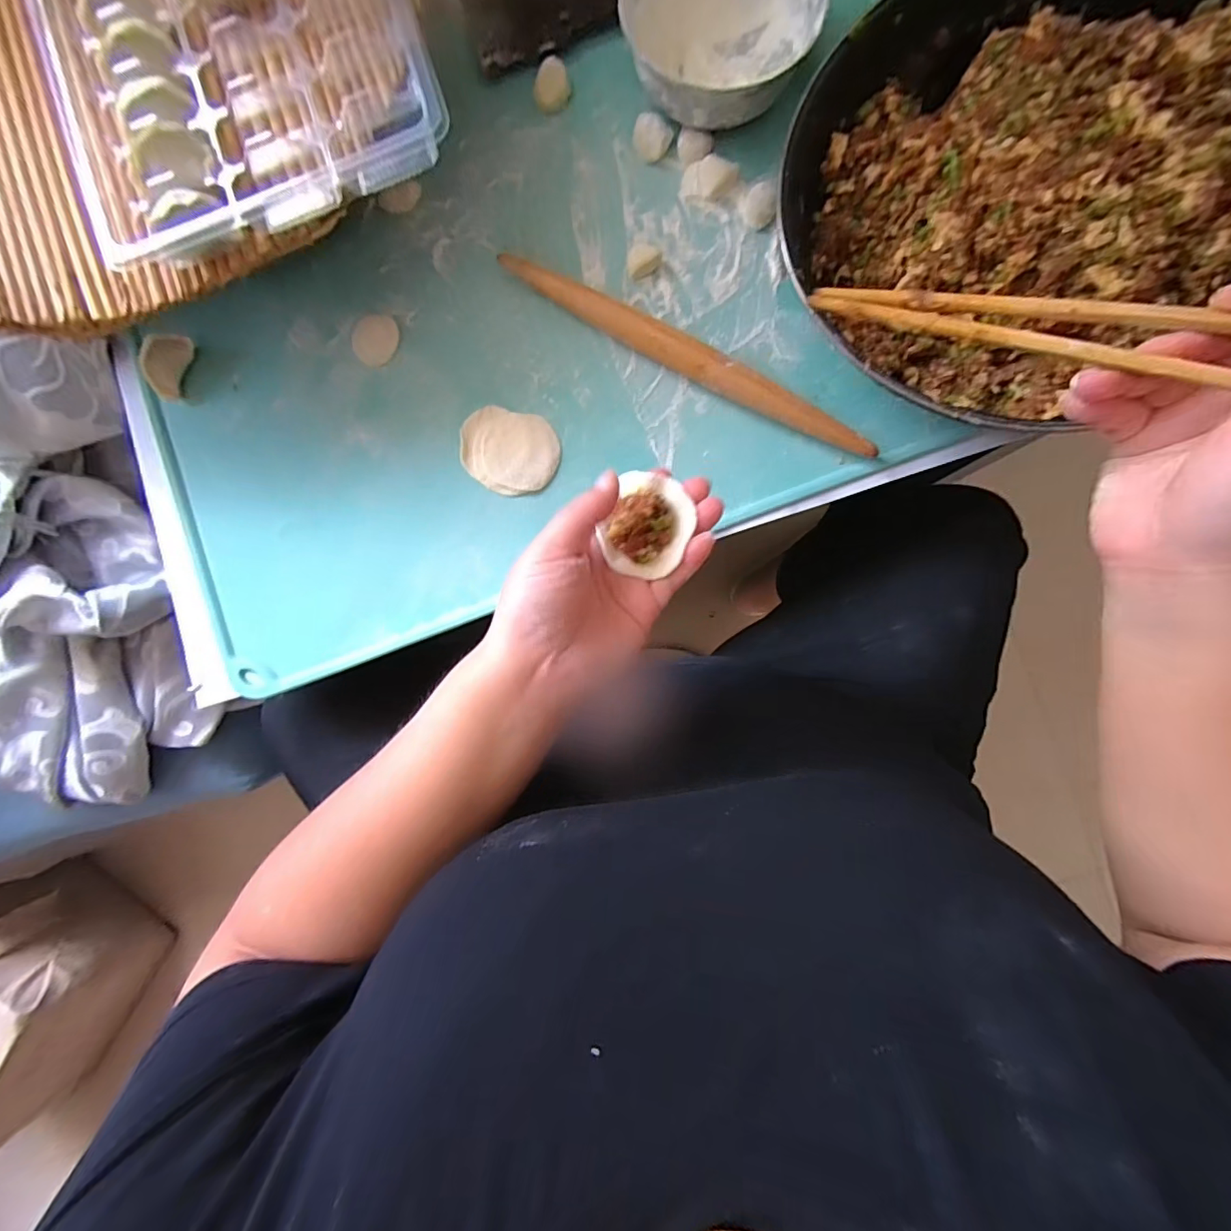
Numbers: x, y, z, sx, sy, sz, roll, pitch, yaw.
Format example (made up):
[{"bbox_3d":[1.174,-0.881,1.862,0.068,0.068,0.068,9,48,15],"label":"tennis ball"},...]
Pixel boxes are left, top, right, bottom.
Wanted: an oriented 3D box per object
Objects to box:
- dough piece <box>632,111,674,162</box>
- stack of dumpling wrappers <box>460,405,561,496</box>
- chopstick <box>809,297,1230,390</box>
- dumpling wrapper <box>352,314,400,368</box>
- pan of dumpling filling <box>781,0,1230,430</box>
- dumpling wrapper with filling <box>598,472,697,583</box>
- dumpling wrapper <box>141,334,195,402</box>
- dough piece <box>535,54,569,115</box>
[{"bbox_3d":[0.030,-0.383,0.419,0.030,0.020,0.030,-3,88,3],"label":"dough piece"},{"bbox_3d":[-0.085,-0.131,0.414,0.078,0.012,0.066,12,89,4],"label":"stack of dumpling wrappers"},{"bbox_3d":[0.209,-0.095,0.196,0.268,0.008,0.009,25,90,20],"label":"chopstick"},{"bbox_3d":[-0.196,-0.224,0.421,0.037,0.004,0.043,11,89,4],"label":"dumpling wrapper"},{"bbox_3d":[0.273,-0.280,0.338,0.296,0.085,0.271,0,88,3],"label":"pan of dumpling filling"},{"bbox_3d":[0.018,-0.049,0.276,0.044,0.011,0.054,21,89,4],"label":"dumpling wrapper with filling"},{"bbox_3d":[-0.371,-0.207,0.426,0.025,0.022,0.051,20,89,4],"label":"dumpling wrapper"},{"bbox_3d":[-0.053,-0.436,0.423,0.027,0.016,0.032,-8,87,3],"label":"dough piece"}]

